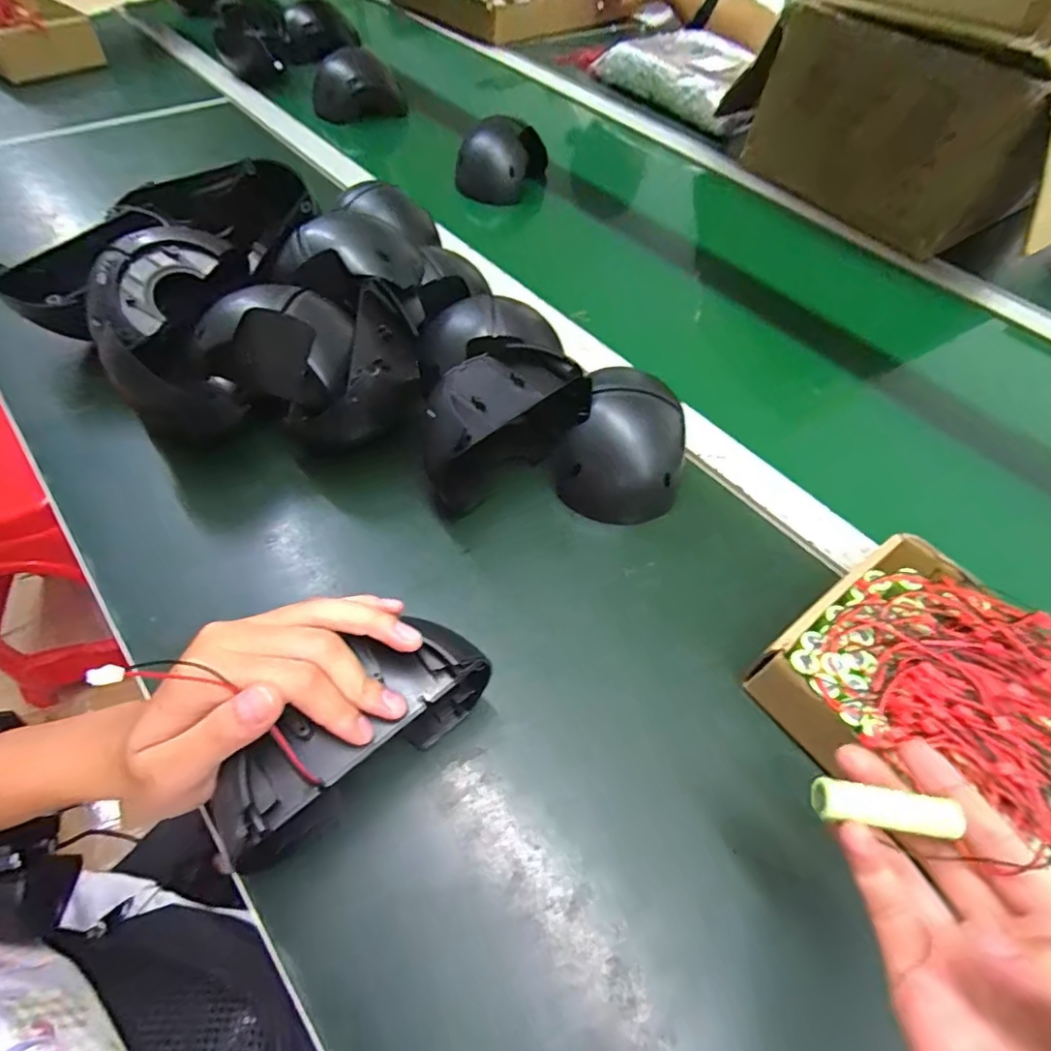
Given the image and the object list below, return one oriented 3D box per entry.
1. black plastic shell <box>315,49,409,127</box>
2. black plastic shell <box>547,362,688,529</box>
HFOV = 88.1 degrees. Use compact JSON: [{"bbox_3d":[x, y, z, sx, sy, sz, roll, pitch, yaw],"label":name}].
[{"bbox_3d":[-0.236,-0.615,0.762,0.122,0.071,0.038,-23,61,-17],"label":"black plastic shell"},{"bbox_3d":[0.072,-0.054,0.398,0.089,0.067,0.083,20,59,11],"label":"black plastic shell"}]

